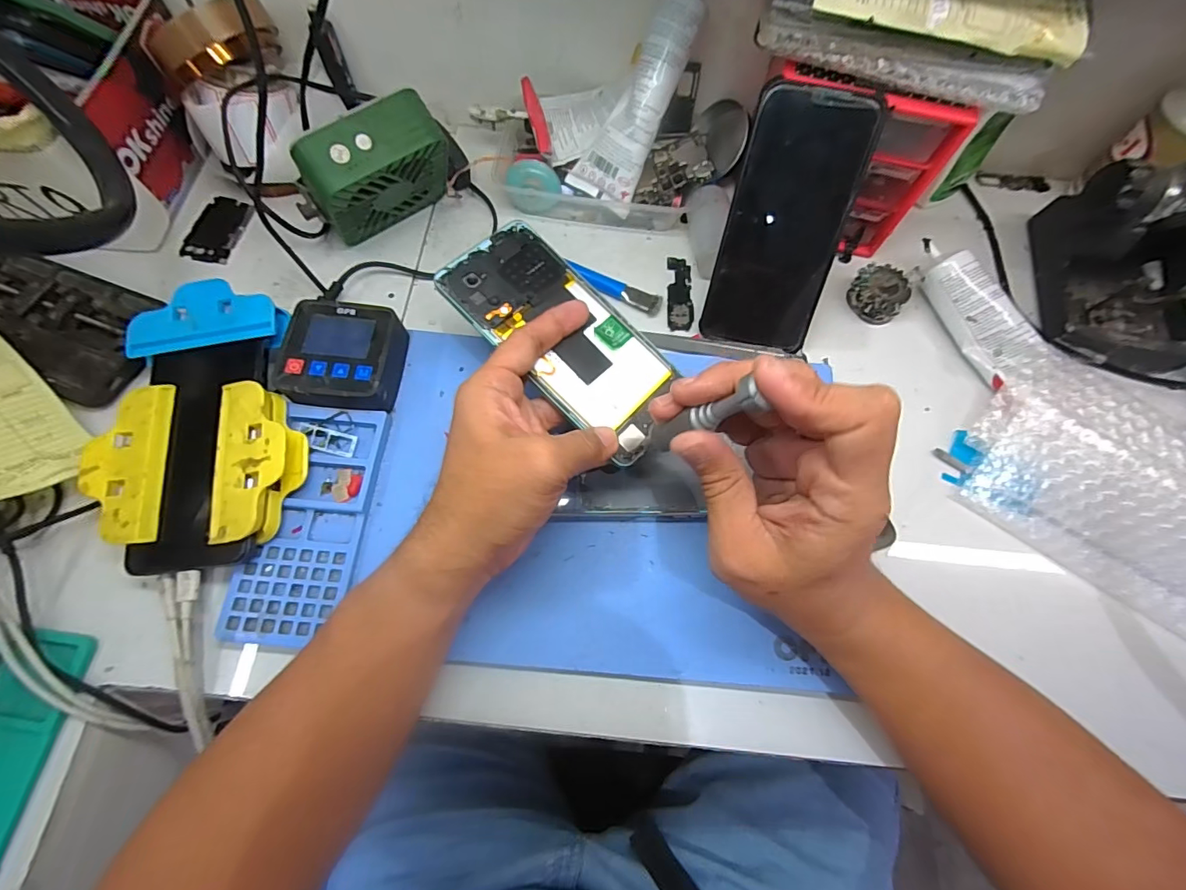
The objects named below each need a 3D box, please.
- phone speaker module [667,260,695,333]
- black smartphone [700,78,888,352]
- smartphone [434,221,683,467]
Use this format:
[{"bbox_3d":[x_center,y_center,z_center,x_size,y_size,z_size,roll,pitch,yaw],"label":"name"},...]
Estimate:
[{"bbox_3d":[0.070,-0.121,0.399,0.020,0.004,0.069,3,69,0],"label":"phone speaker module"},{"bbox_3d":[0.131,-0.148,0.342,0.075,0.161,0.007,12,26,3],"label":"black smartphone"},{"bbox_3d":[-0.016,-0.067,0.308,0.073,0.007,0.161,-43,86,-16],"label":"smartphone"}]

